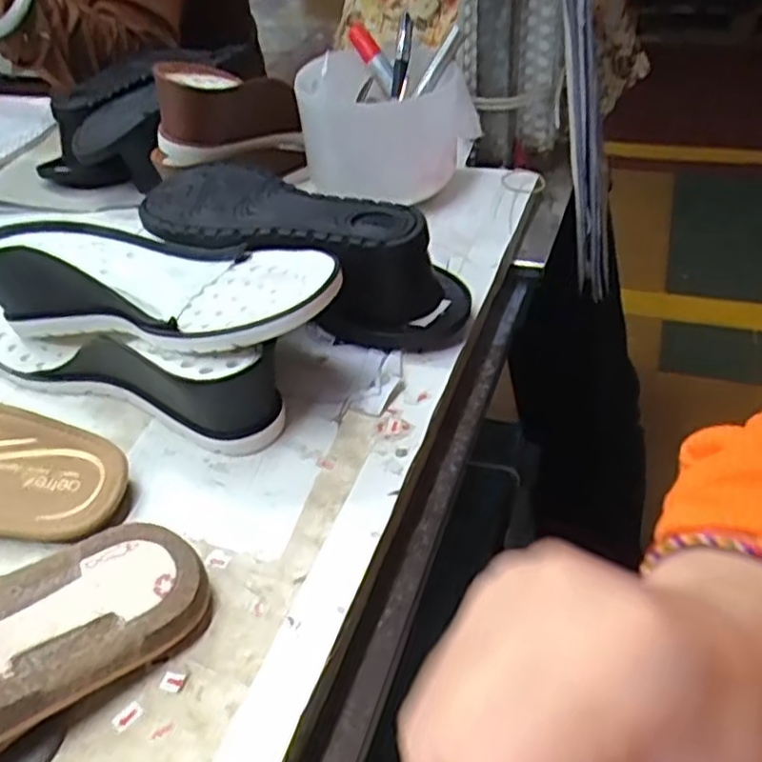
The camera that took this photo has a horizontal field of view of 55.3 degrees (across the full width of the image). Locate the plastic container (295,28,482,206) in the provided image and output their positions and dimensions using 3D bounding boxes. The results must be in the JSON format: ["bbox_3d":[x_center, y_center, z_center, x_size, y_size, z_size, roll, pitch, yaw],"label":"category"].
[{"bbox_3d":[0.000,-0.199,0.565,0.121,0.080,0.107,10,43,16],"label":"plastic container"}]

